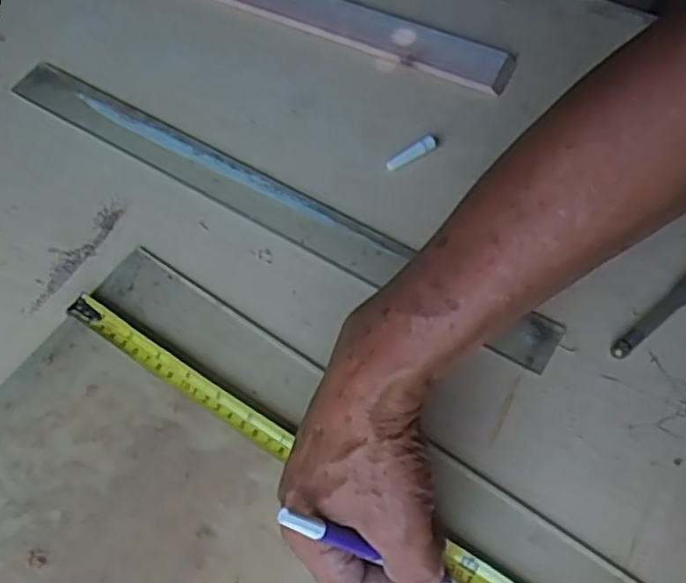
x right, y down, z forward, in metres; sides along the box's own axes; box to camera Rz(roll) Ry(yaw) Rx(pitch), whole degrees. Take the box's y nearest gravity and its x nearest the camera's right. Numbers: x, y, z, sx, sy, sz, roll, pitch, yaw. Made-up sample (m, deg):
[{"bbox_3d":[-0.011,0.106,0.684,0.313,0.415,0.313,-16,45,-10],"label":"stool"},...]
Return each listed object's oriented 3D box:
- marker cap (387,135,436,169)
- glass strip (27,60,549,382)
[{"bbox_3d":[0.051,-0.102,0.525,0.041,0.009,0.009,-28,65,-12],"label":"marker cap"},{"bbox_3d":[-0.062,-0.069,0.520,0.462,0.007,0.037,29,67,16],"label":"glass strip"}]

